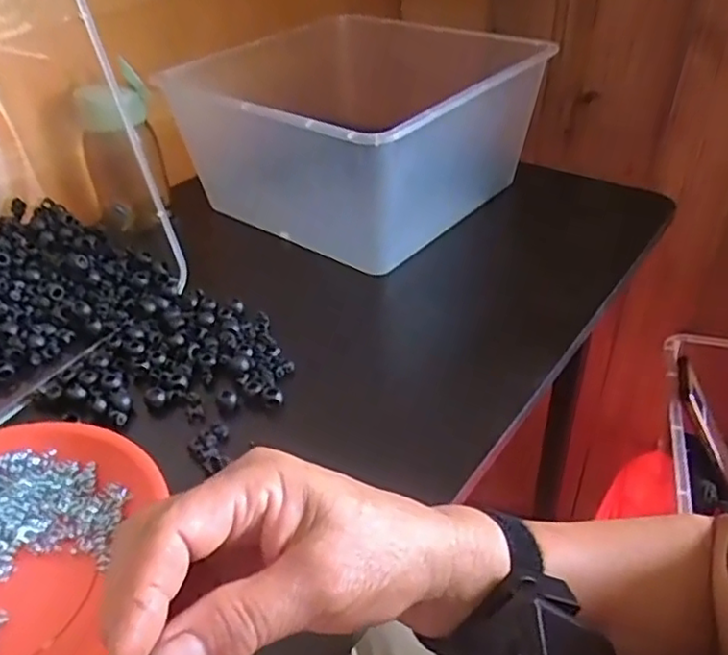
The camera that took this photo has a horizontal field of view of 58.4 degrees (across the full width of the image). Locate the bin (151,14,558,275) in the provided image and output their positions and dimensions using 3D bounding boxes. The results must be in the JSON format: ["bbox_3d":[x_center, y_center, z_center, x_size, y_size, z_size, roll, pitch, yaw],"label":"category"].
[{"bbox_3d":[-0.015,-0.206,0.678,0.311,0.148,0.291,24,45,30],"label":"bin"}]

